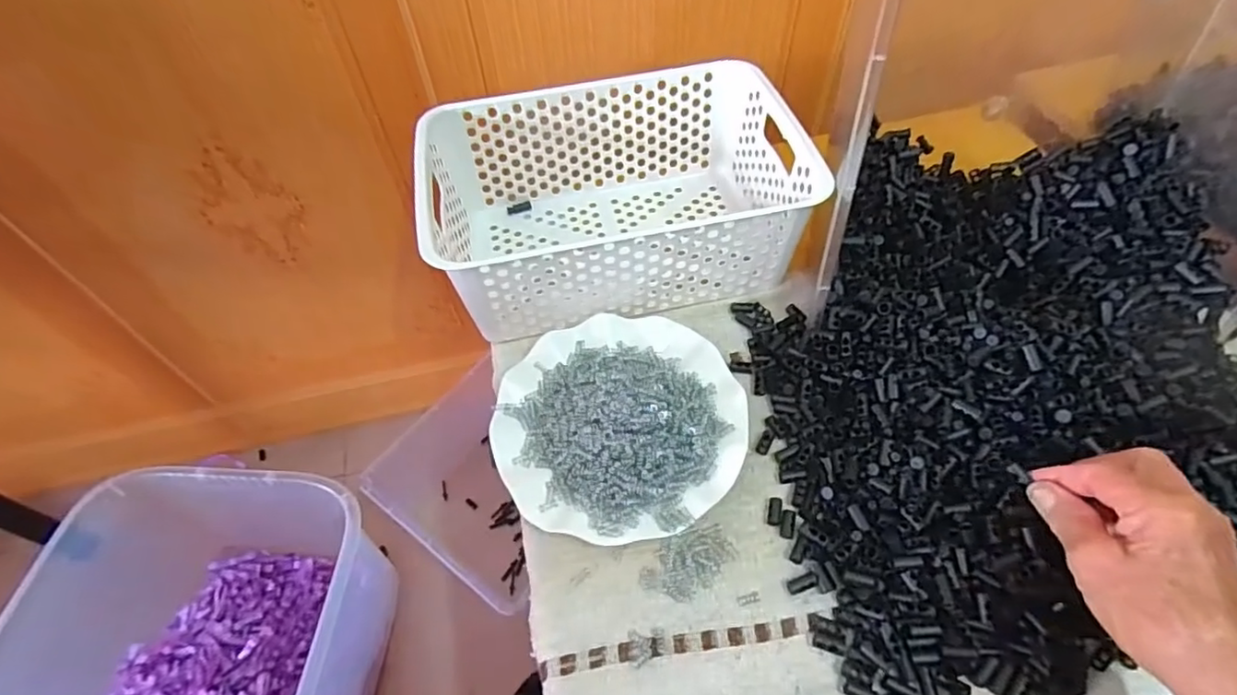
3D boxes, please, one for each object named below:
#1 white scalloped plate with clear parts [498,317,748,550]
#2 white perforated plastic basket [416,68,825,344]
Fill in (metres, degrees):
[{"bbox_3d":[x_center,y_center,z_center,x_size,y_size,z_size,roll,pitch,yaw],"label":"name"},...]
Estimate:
[{"bbox_3d":[0.000,0.047,0.436,0.180,0.043,0.178,-1,54,1],"label":"white scalloped plate with clear parts"},{"bbox_3d":[-0.005,-0.129,0.530,0.302,0.113,0.198,-11,55,-6],"label":"white perforated plastic basket"}]

